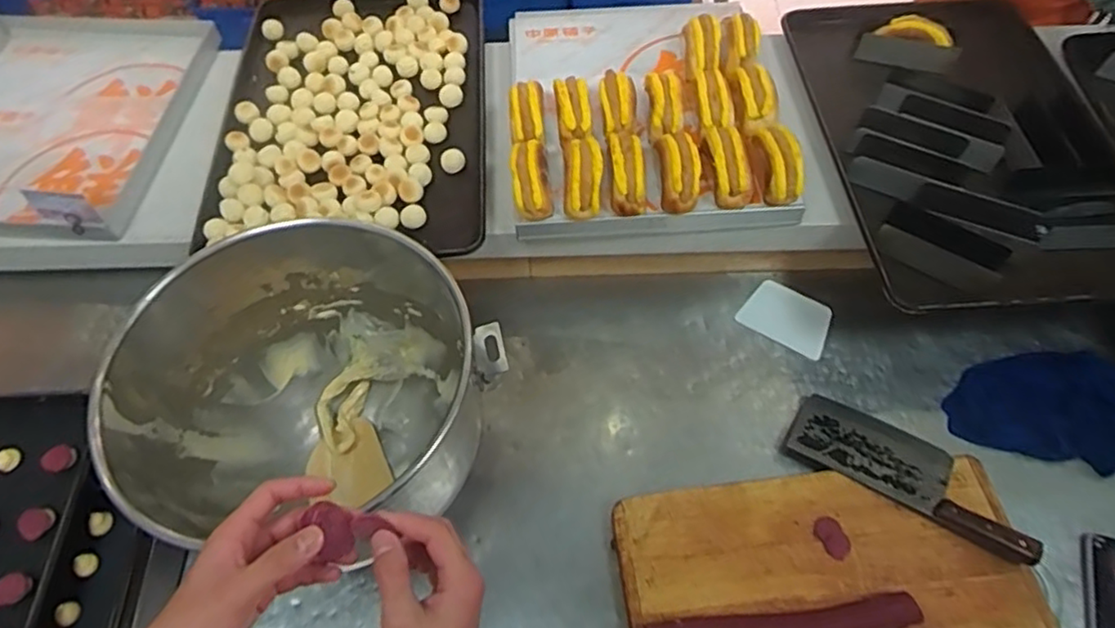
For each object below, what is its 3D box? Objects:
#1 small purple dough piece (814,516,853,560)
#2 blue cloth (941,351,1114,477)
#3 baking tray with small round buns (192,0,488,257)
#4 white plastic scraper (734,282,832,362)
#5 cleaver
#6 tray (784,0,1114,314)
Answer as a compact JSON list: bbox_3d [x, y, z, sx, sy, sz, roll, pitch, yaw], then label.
[{"bbox_3d":[0.337,0.273,0.802,0.034,0.004,0.050,-28,64,-14],"label":"small purple dough piece"},{"bbox_3d":[0.671,0.120,0.913,0.227,0.024,0.170,14,62,9],"label":"blue cloth"},{"bbox_3d":[-0.316,-0.326,1.029,0.395,0.032,0.574,-4,60,-1],"label":"baking tray with small round buns"},{"bbox_3d":[0.348,0.004,0.989,0.128,0.005,0.100,29,61,18],"label":"white plastic scraper"},{"bbox_3d":[0.453,0.202,0.846,0.292,0.021,0.109,24,52,20],"label":"cleaver"},{"bbox_3d":[0.588,-0.274,0.970,0.388,0.062,0.612,-7,60,-3],"label":"tray"}]

